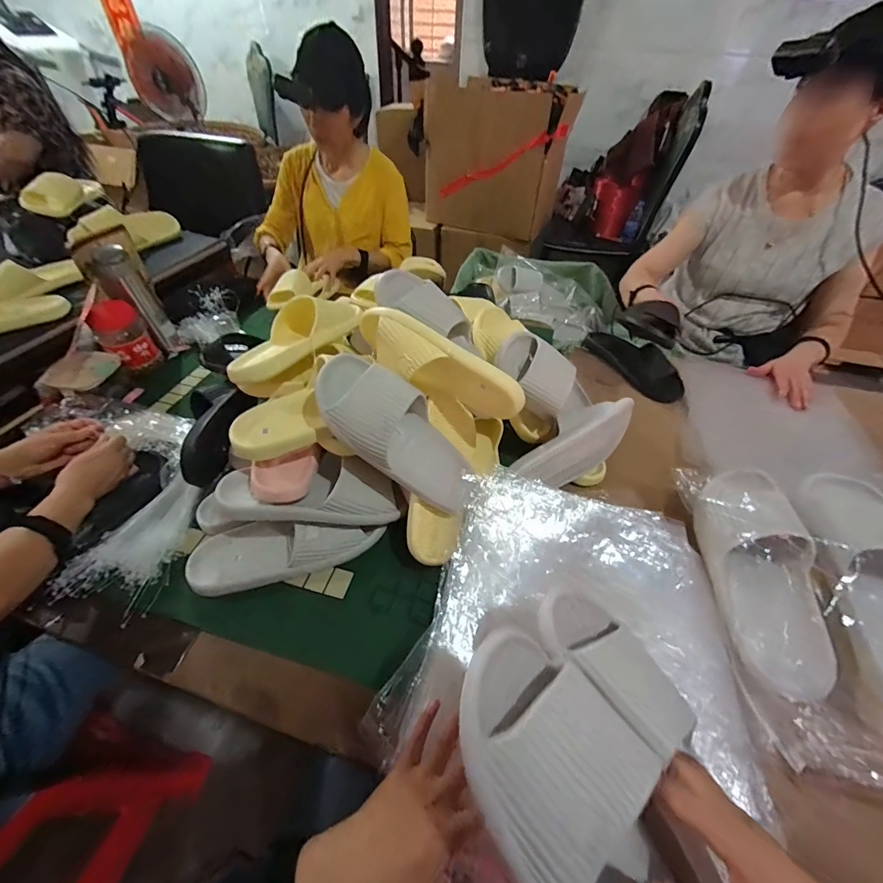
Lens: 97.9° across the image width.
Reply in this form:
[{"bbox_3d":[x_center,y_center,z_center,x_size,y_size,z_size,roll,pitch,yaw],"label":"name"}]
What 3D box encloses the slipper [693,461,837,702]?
[{"bbox_3d":[0.406,0.157,0.487,0.089,0.079,0.296,9,47,6],"label":"slipper"}]

